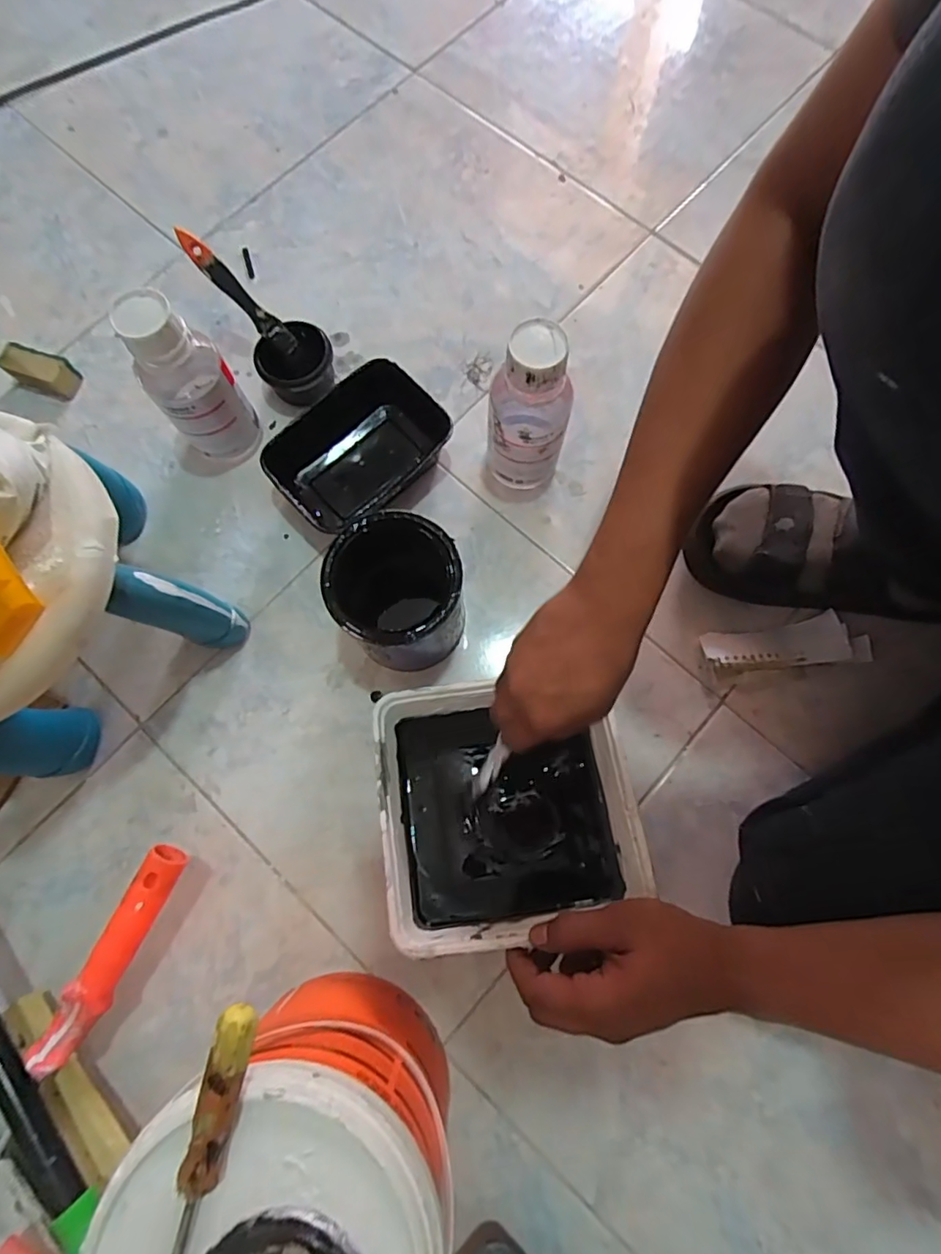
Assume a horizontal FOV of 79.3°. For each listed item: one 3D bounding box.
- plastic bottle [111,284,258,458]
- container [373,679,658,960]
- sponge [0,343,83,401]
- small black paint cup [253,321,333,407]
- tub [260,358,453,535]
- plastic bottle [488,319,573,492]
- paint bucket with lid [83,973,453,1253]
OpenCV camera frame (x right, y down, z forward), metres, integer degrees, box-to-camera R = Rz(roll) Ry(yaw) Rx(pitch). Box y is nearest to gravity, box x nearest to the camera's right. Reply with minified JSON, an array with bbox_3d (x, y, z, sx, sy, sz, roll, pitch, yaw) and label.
[{"bbox_3d":[-0.254,-0.218,0.527,0.071,0.170,0.058,-35,79,-8],"label":"plastic bottle"},{"bbox_3d":[0.028,0.140,0.469,0.194,0.082,0.190,-9,76,-2],"label":"container"},{"bbox_3d":[-0.468,-0.277,0.616,0.073,0.037,0.034,19,77,5],"label":"sponge"},{"bbox_3d":[-0.182,-0.275,0.600,0.078,0.047,0.068,-30,78,-7],"label":"small black paint cup"},{"bbox_3d":[-0.112,-0.177,0.576,0.175,0.061,0.111,-40,79,-9],"label":"tub"},{"bbox_3d":[0.051,-0.188,0.517,0.069,0.169,0.061,7,76,2],"label":"plastic bottle"},{"bbox_3d":[-0.105,0.348,0.374,0.169,0.200,0.168,0,76,0],"label":"paint bucket with lid"}]

